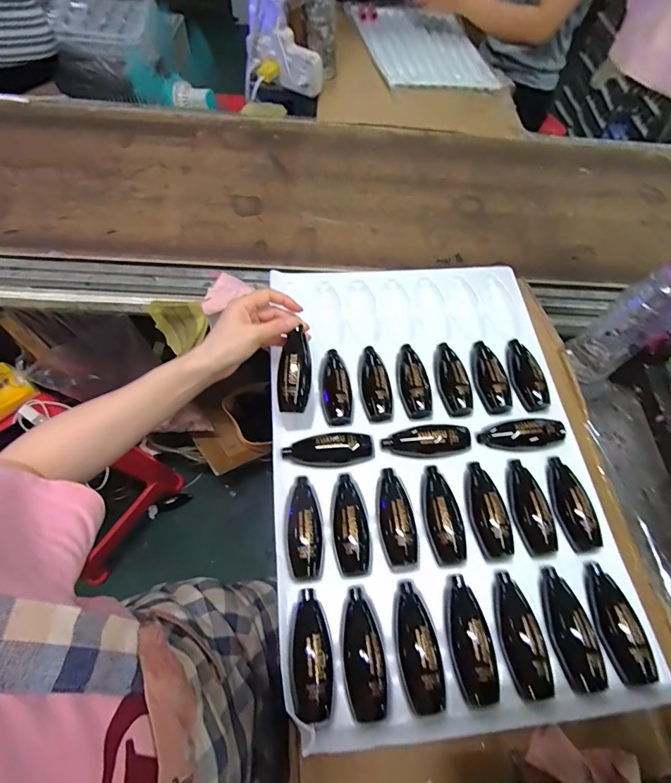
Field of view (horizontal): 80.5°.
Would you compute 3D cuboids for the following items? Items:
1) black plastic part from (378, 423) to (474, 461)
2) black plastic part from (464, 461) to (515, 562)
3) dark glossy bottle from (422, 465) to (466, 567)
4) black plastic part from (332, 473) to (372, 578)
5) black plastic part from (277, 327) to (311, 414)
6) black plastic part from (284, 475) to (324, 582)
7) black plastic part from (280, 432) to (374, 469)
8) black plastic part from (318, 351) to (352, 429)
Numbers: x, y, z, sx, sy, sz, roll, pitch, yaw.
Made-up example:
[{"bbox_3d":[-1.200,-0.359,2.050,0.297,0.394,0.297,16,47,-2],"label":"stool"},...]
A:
[{"bbox_3d":[0.109,0.056,0.467,0.102,0.020,0.043,-4,63,-5],"label":"black plastic part"},{"bbox_3d":[0.169,0.127,0.433,0.044,0.022,0.101,-7,63,-7],"label":"black plastic part"},{"bbox_3d":[0.117,0.130,0.425,0.038,0.022,0.103,-3,63,-5],"label":"dark glossy bottle"},{"bbox_3d":[0.018,0.138,0.421,0.040,0.026,0.103,-4,63,-5],"label":"black plastic part"},{"bbox_3d":[-0.047,-0.021,0.447,0.035,0.024,0.088,5,82,0],"label":"black plastic part"},{"bbox_3d":[-0.033,0.141,0.417,0.040,0.023,0.103,-1,63,-3],"label":"black plastic part"},{"bbox_3d":[-0.007,0.067,0.455,0.102,0.016,0.039,-9,63,-8],"label":"black plastic part"},{"bbox_3d":[0.000,-0.008,0.500,0.038,0.028,0.106,-3,63,-5],"label":"black plastic part"}]

